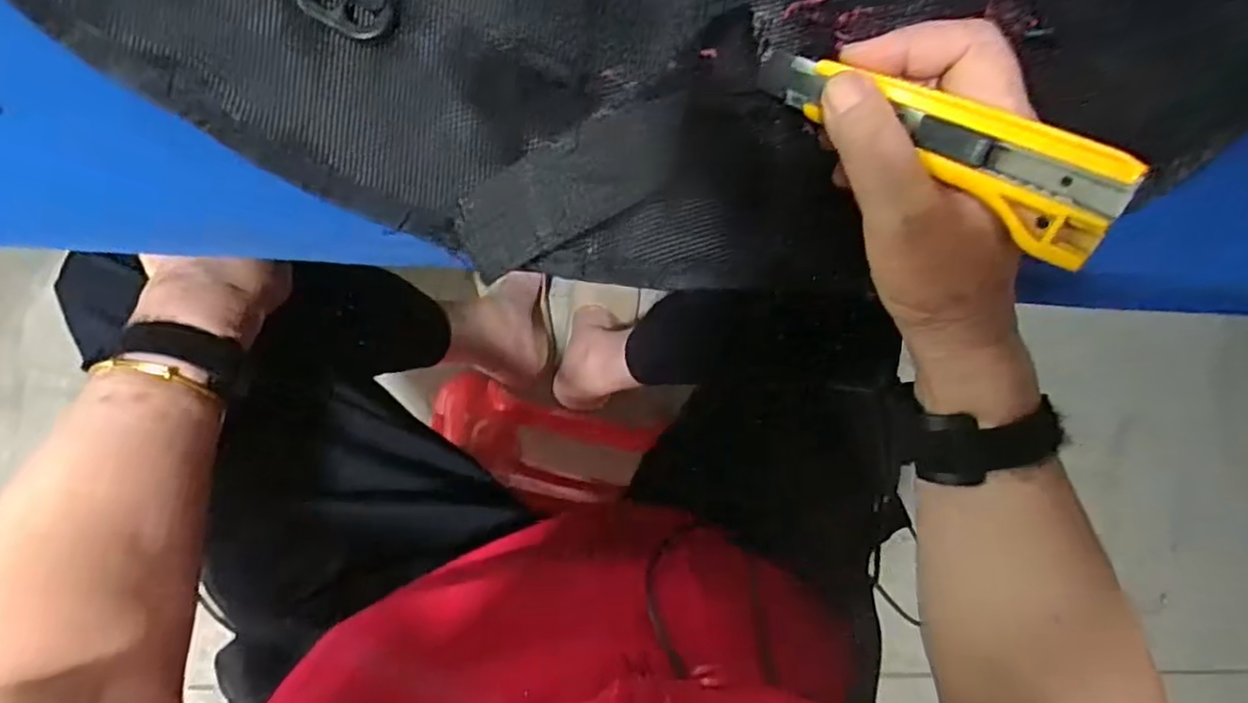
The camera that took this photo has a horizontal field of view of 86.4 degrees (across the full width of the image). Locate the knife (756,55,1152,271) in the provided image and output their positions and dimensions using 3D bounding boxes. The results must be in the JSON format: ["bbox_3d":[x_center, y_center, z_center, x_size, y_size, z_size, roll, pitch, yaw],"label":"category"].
[{"bbox_3d":[0.116,-0.086,0.261,0.150,0.016,0.038,39,124,27],"label":"knife"}]

